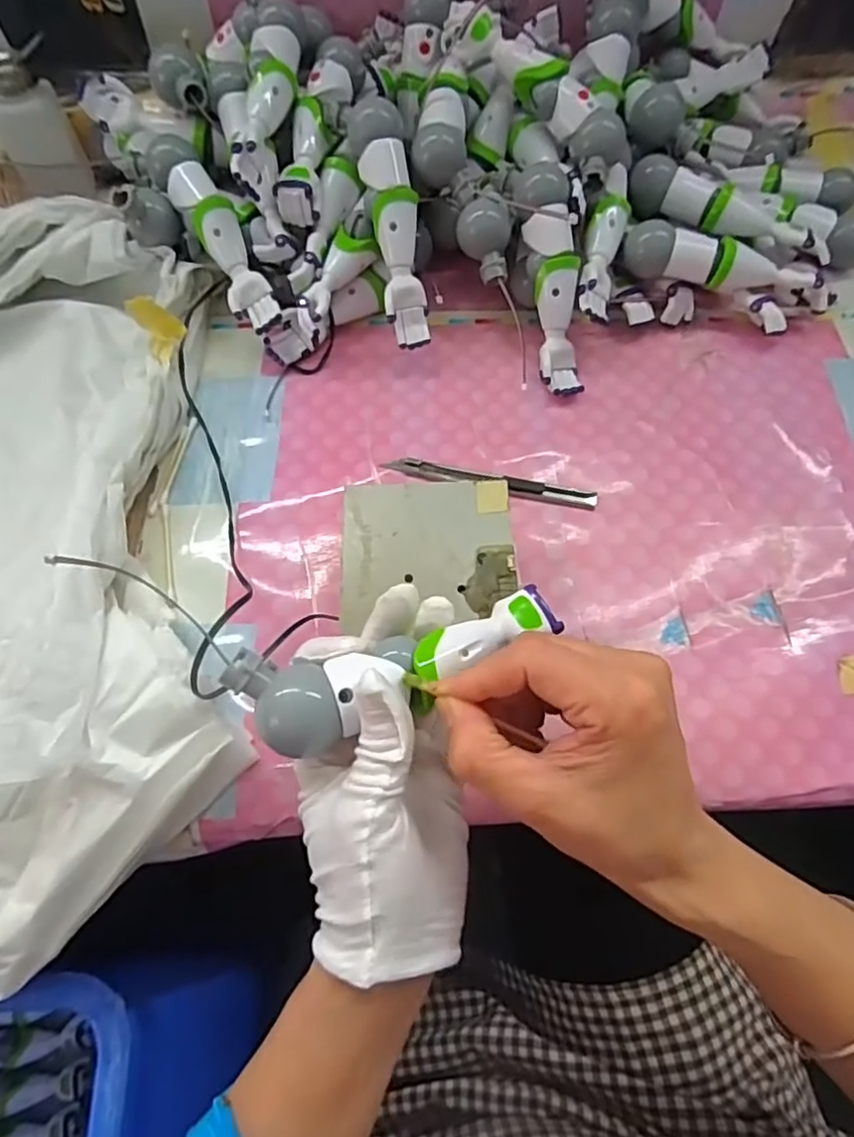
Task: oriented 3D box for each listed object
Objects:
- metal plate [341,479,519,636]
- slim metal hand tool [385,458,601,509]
[{"bbox_3d":[0.001,-0.011,0.336,0.090,0.006,0.082,-3,64,1],"label":"metal plate"},{"bbox_3d":[0.040,-0.055,0.401,0.133,0.006,0.014,12,65,8],"label":"slim metal hand tool"}]

